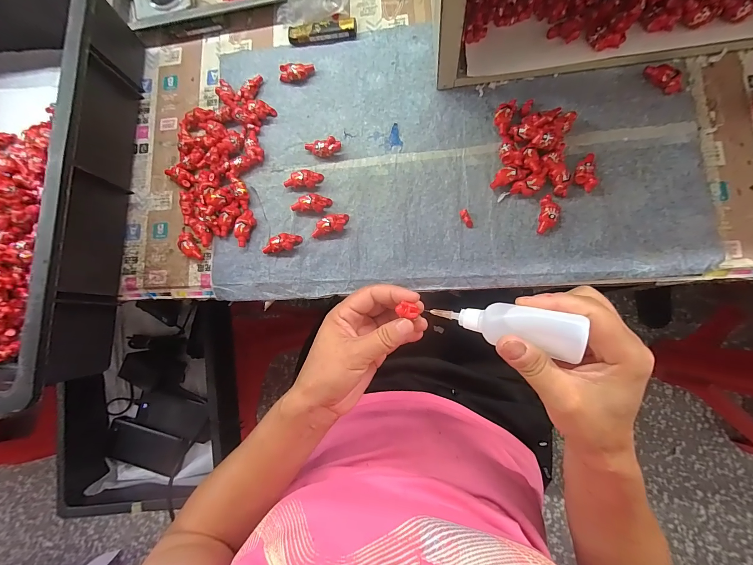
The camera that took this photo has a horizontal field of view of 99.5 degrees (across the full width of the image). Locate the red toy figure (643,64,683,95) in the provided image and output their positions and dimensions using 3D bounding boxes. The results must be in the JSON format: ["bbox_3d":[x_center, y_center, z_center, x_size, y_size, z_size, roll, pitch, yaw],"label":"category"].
[{"bbox_3d":[0.280,-0.199,0.310,0.038,0.014,0.013,43,91,11],"label":"red toy figure"}]

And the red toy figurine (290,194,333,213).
[{"bbox_3d":[-0.071,-0.086,0.346,0.042,0.015,0.019,4,84,9],"label":"red toy figurine"}]

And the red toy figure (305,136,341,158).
[{"bbox_3d":[-0.059,-0.148,0.352,0.040,0.014,0.018,-6,82,8],"label":"red toy figure"}]

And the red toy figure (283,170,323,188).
[{"bbox_3d":[-0.080,-0.113,0.351,0.040,0.015,0.018,4,84,9],"label":"red toy figure"}]

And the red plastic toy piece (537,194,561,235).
[{"bbox_3d":[0.167,-0.066,0.309,0.018,0.012,0.036,5,84,9],"label":"red plastic toy piece"}]

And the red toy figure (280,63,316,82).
[{"bbox_3d":[-0.093,-0.244,0.368,0.039,0.013,0.019,5,84,9],"label":"red toy figure"}]

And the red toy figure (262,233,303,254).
[{"bbox_3d":[-0.103,-0.043,0.345,0.042,0.014,0.017,-7,82,8],"label":"red toy figure"}]

